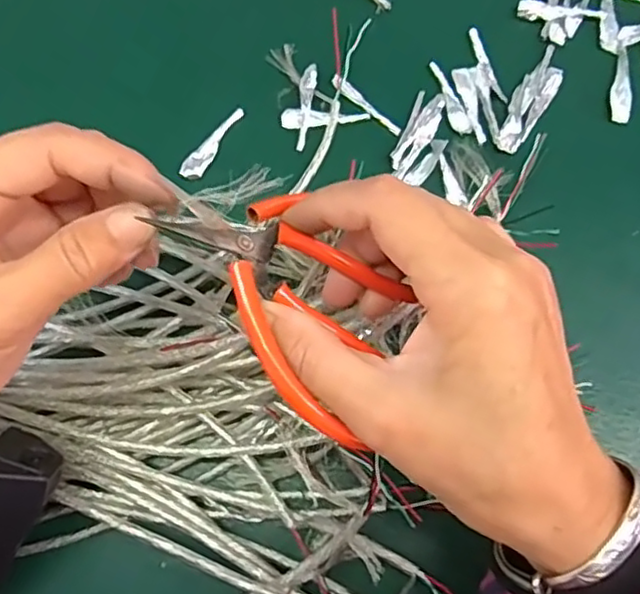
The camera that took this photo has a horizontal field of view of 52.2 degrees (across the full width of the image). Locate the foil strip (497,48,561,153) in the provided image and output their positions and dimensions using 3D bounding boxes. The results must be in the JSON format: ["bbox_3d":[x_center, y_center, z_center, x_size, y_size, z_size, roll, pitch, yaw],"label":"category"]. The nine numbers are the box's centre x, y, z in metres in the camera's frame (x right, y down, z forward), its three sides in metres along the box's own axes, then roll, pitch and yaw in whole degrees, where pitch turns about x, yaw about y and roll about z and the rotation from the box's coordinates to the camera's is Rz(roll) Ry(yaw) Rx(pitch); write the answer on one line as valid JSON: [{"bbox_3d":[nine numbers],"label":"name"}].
[{"bbox_3d":[0.110,-0.103,0.341,0.017,0.004,0.065,31,78,7],"label":"foil strip"}]

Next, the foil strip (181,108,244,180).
[{"bbox_3d":[-0.056,-0.079,0.338,0.011,0.004,0.046,31,78,7],"label":"foil strip"}]

